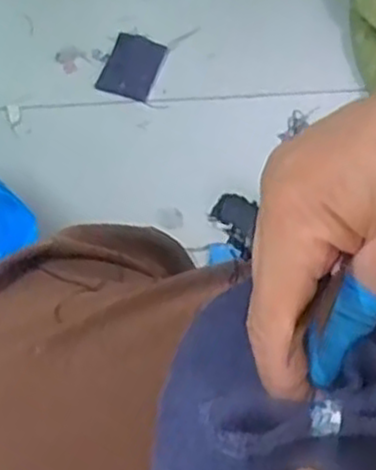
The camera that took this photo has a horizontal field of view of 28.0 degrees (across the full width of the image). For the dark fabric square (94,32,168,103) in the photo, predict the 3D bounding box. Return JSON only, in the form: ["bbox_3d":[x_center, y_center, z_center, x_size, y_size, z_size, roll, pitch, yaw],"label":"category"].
[{"bbox_3d":[-0.066,-0.199,0.882,0.062,0.012,0.076,21,74,4],"label":"dark fabric square"}]

